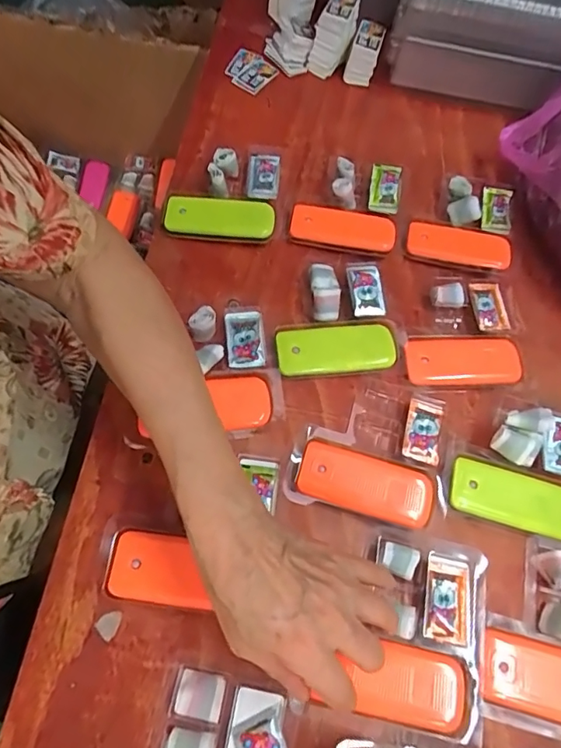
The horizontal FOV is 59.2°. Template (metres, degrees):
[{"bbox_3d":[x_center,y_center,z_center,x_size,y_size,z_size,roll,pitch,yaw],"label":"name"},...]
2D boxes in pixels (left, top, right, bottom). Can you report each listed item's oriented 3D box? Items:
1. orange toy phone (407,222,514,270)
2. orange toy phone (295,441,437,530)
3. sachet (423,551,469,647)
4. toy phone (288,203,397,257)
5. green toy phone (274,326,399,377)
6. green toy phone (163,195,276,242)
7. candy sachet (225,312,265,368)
[{"bbox_3d":[0.180,-0.131,0.500,0.103,0.006,0.043,10,63,1],"label":"orange toy phone"},{"bbox_3d":[0.068,0.086,0.387,0.105,0.008,0.044,16,63,4],"label":"orange toy phone"},{"bbox_3d":[0.120,0.162,0.355,0.031,0.010,0.054,13,63,2],"label":"sachet"},{"bbox_3d":[0.062,-0.144,0.493,0.103,0.014,0.042,11,63,2],"label":"toy phone"},{"bbox_3d":[0.049,-0.021,0.436,0.104,0.017,0.043,-3,64,-6],"label":"green toy phone"},{"bbox_3d":[-0.059,-0.150,0.484,0.103,0.021,0.043,5,63,-1],"label":"green toy phone"},{"bbox_3d":[-0.030,-0.030,0.424,0.031,0.011,0.056,-4,64,-6],"label":"candy sachet"}]

